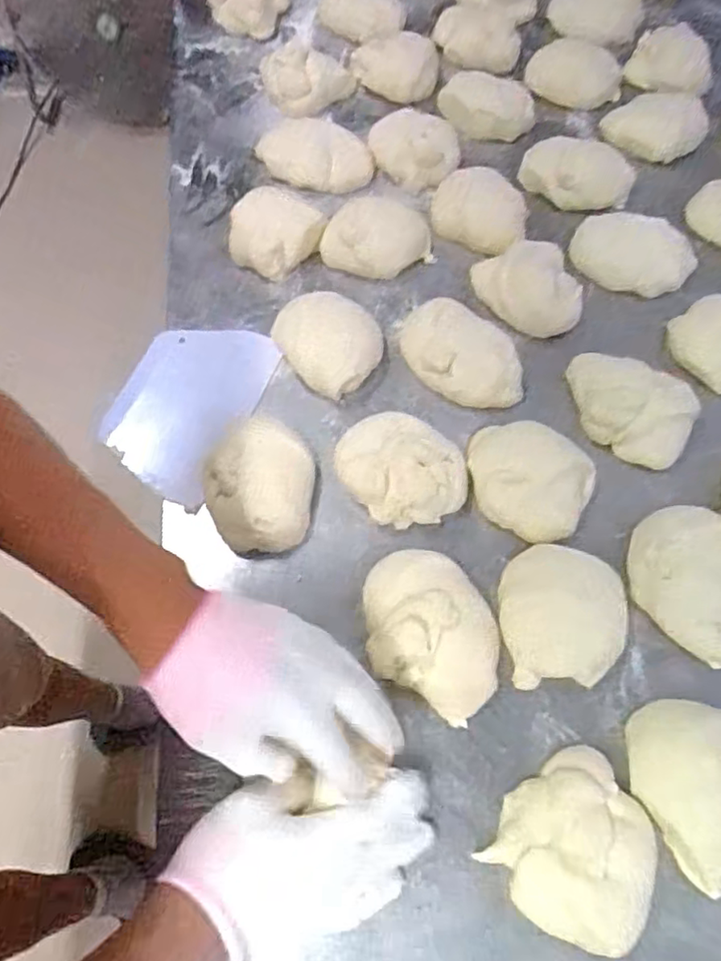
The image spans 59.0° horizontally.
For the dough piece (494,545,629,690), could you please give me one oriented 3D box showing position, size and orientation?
[{"bbox_3d":[0.158,0.105,0.504,0.092,0.032,0.105,0,65,0],"label":"dough piece"}]

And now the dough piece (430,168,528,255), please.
[{"bbox_3d":[0.130,-0.293,0.700,0.105,0.040,0.081,13,68,3],"label":"dough piece"}]

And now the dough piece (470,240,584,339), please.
[{"bbox_3d":[0.174,-0.197,0.650,0.084,0.033,0.112,-33,73,-14],"label":"dough piece"}]

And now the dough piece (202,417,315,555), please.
[{"bbox_3d":[-0.088,0.001,0.556,0.093,0.038,0.122,-1,68,-3],"label":"dough piece"}]

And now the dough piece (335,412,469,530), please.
[{"bbox_3d":[0.035,-0.012,0.554,0.094,0.043,0.115,-35,73,-15],"label":"dough piece"}]

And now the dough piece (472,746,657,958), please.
[{"bbox_3d":[0.151,0.247,0.435,0.103,0.038,0.117,33,69,14],"label":"dough piece"}]

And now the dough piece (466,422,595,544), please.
[{"bbox_3d":[0.144,-0.007,0.551,0.110,0.039,0.099,25,68,11],"label":"dough piece"}]

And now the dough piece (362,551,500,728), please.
[{"bbox_3d":[0.053,0.118,0.499,0.099,0.037,0.137,-19,67,-9],"label":"dough piece"}]

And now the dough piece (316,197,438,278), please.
[{"bbox_3d":[0.017,-0.253,0.666,0.116,0.045,0.067,9,68,1],"label":"dough piece"}]

